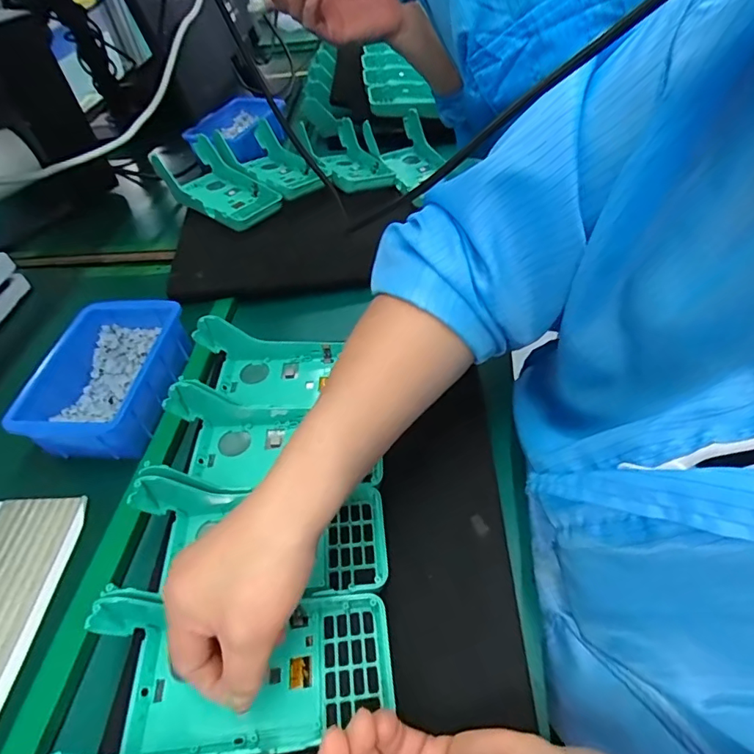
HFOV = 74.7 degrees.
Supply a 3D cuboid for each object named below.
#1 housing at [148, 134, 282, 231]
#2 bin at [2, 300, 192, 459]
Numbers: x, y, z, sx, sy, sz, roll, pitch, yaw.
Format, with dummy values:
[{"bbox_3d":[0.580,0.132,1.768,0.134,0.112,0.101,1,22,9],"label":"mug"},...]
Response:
[{"bbox_3d":[-0.207,-0.249,0.636,0.090,0.048,0.174,-37,53,-23],"label":"housing"},{"bbox_3d":[-0.235,0.001,0.436,0.103,0.052,0.148,-1,48,8],"label":"bin"}]

